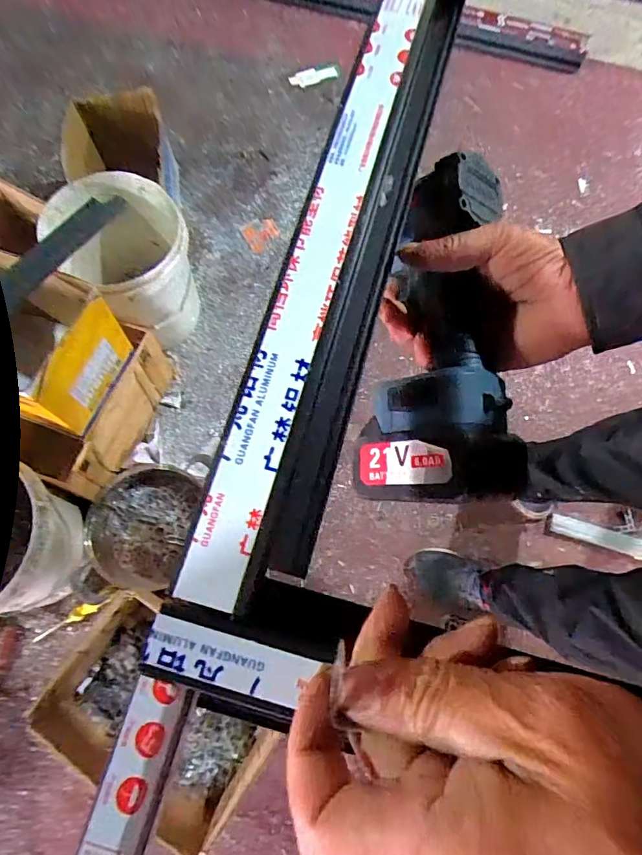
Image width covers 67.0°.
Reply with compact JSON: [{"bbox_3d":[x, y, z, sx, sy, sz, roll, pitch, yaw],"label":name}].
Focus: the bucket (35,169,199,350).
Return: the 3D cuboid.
[{"bbox_3d":[-0.417,-0.361,1.117,0.247,0.323,0.271,0,73,-2],"label":"bucket"}]

